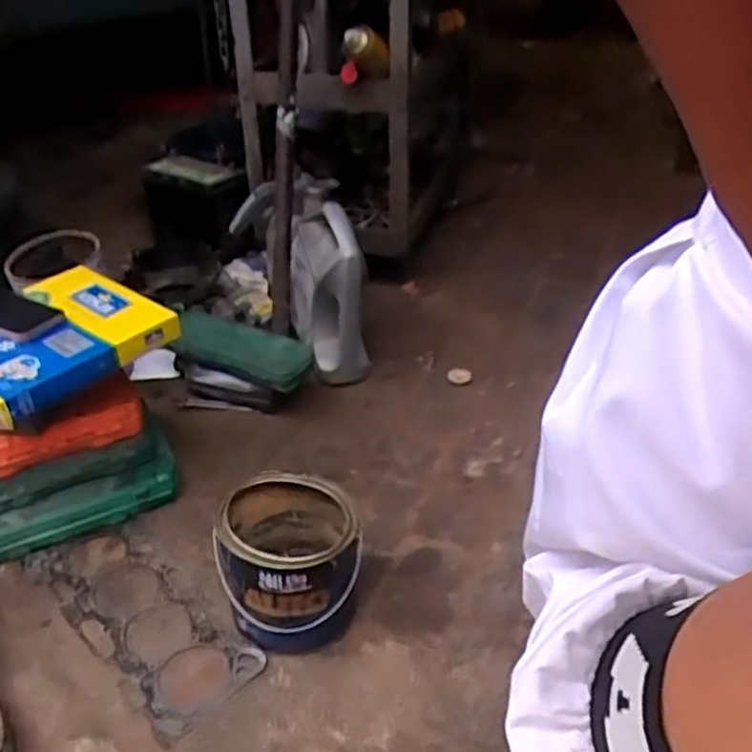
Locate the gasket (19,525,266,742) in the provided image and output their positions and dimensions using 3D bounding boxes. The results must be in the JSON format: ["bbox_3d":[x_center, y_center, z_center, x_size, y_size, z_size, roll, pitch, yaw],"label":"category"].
[{"bbox_3d":[-0.287,0.287,0.876,0.332,0.010,0.128,32,47,32],"label":"gasket"}]

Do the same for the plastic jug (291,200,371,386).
[{"bbox_3d":[-0.082,-0.149,1.239,0.099,0.269,0.153,-12,36,-16],"label":"plastic jug"}]

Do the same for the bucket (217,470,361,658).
[{"bbox_3d":[-0.102,0.215,0.851,0.147,0.142,0.155,0,34,0],"label":"bucket"}]

